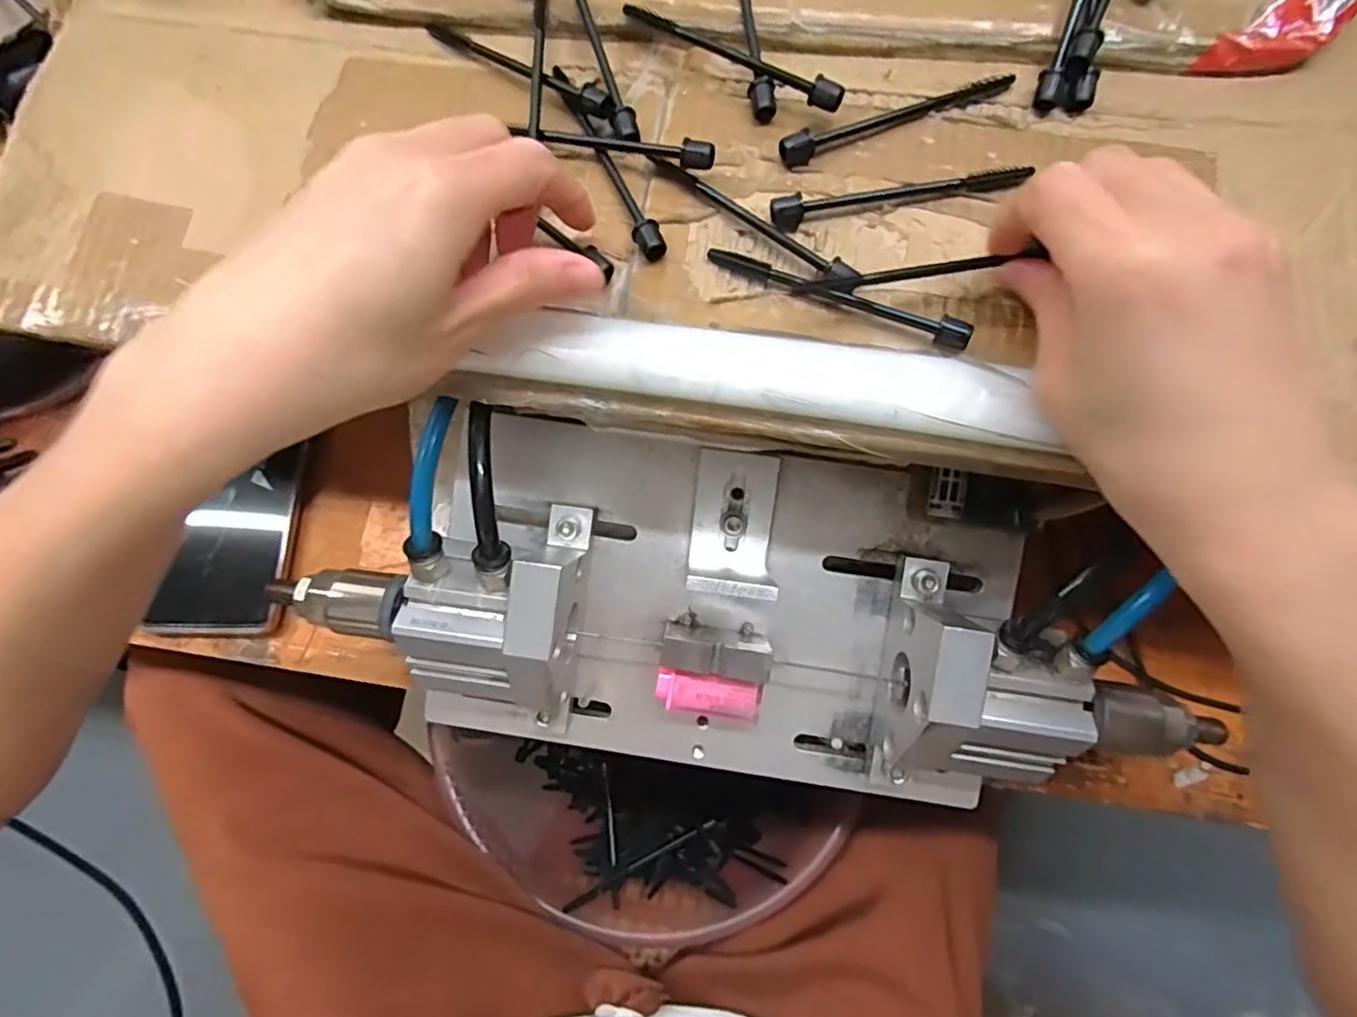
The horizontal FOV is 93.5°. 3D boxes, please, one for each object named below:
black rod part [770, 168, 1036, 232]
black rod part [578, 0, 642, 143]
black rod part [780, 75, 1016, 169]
[{"bbox_3d":[0.085,-0.123,0.247,0.098,0.008,0.010,-10,72,-2],"label":"black rod part"},{"bbox_3d":[-0.033,-0.195,0.262,0.012,0.016,0.098,-15,73,-4],"label":"black rod part"},{"bbox_3d":[0.087,-0.158,0.254,0.098,0.007,0.012,-23,73,-6],"label":"black rod part"}]

